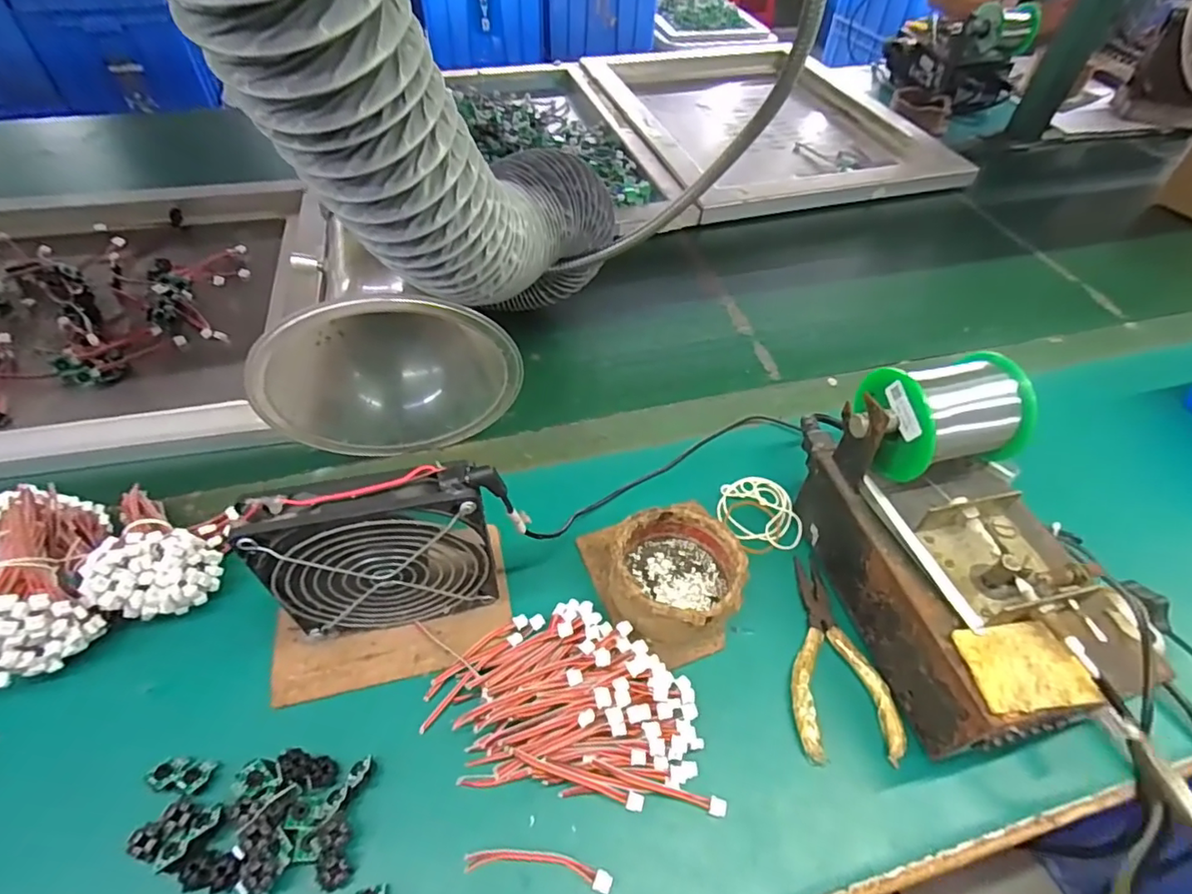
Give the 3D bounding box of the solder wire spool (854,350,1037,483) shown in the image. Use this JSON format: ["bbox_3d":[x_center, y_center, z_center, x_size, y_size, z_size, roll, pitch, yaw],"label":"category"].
[{"bbox_3d":[0.212,-0.018,0.360,0.094,0.059,0.067,-10,51,-11],"label":"solder wire spool"}]

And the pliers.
[{"bbox_3d":[0.148,0.128,0.365,0.060,0.008,0.125,2,50,0],"label":"pliers"}]

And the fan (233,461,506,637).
[{"bbox_3d":[-0.116,0.065,0.332,0.124,0.125,0.025,-9,51,-10],"label":"fan"}]

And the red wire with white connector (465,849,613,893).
[{"bbox_3d":[-0.029,0.210,0.289,0.072,0.005,0.013,7,50,4],"label":"red wire with white connector"}]

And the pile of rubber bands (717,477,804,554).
[{"bbox_3d":[0.123,0.050,0.440,0.057,0.004,0.065,-8,50,-9],"label":"pile of rubber bands"}]

